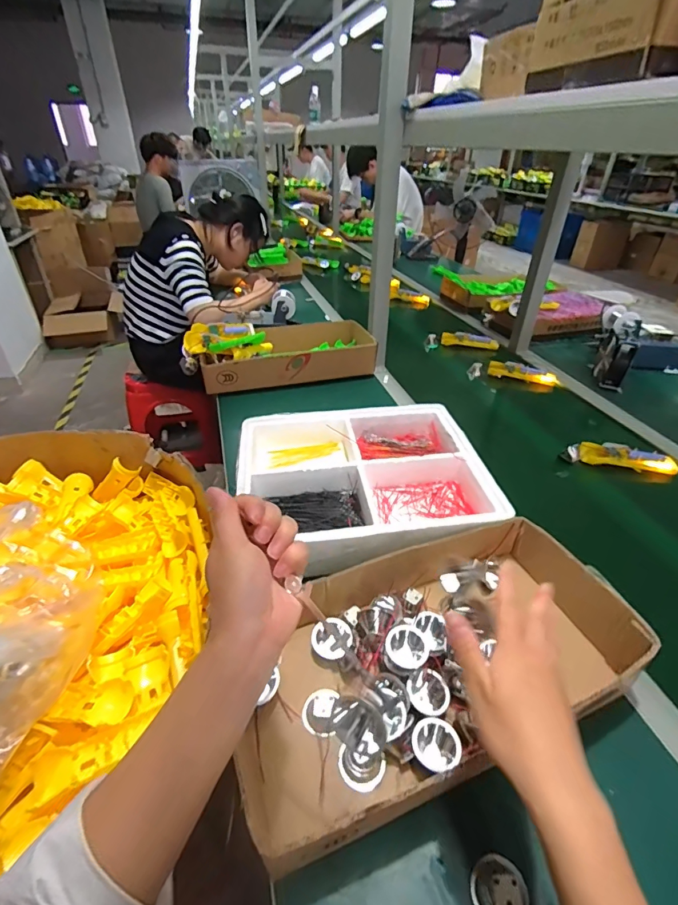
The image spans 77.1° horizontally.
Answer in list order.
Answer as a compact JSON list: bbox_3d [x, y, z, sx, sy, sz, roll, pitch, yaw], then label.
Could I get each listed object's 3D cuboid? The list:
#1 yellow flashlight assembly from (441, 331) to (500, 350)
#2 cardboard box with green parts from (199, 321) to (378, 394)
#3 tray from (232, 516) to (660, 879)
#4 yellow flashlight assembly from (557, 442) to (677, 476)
[{"bbox_3d":[0.396,-0.338,1.285,0.166,0.038,0.035,10,38,11],"label":"yellow flashlight assembly"},{"bbox_3d":[-0.130,-0.254,1.097,0.421,0.077,0.198,-8,38,-13],"label":"cardboard box with green parts"},{"bbox_3d":[0.101,0.221,0.470,0.422,0.083,0.221,-12,39,-17],"label":"tray"},{"bbox_3d":[0.541,0.007,0.824,0.200,0.032,0.046,7,37,7],"label":"yellow flashlight assembly"}]

